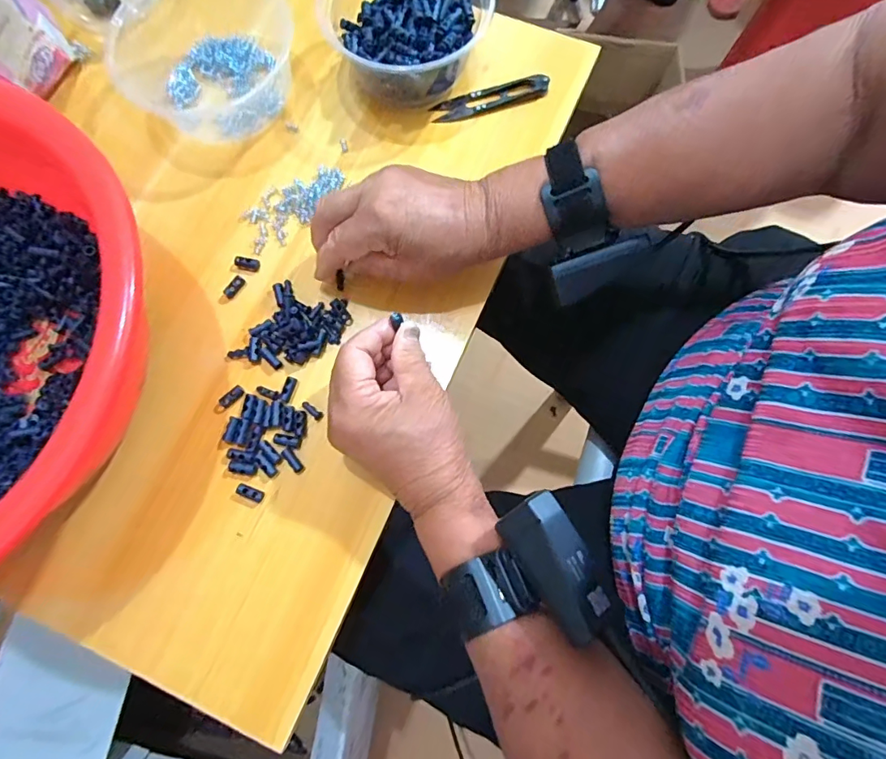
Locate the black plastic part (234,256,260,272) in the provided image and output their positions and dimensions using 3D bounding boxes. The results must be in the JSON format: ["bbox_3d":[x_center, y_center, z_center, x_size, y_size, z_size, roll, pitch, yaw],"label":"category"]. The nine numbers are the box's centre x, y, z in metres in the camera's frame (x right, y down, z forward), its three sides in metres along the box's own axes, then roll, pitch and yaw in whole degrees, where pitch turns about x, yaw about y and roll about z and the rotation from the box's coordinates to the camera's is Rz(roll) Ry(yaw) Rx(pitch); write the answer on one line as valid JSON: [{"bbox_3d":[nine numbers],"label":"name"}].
[{"bbox_3d":[-0.156,-0.092,0.379,0.021,0.004,0.010,14,77,4],"label":"black plastic part"}]

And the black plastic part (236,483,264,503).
[{"bbox_3d":[-0.136,0.080,0.335,0.019,0.005,0.008,22,78,6],"label":"black plastic part"}]

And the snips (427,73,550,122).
[{"bbox_3d":[0.041,-0.242,0.410,0.101,0.006,0.025,-13,77,-2],"label":"snips"}]

